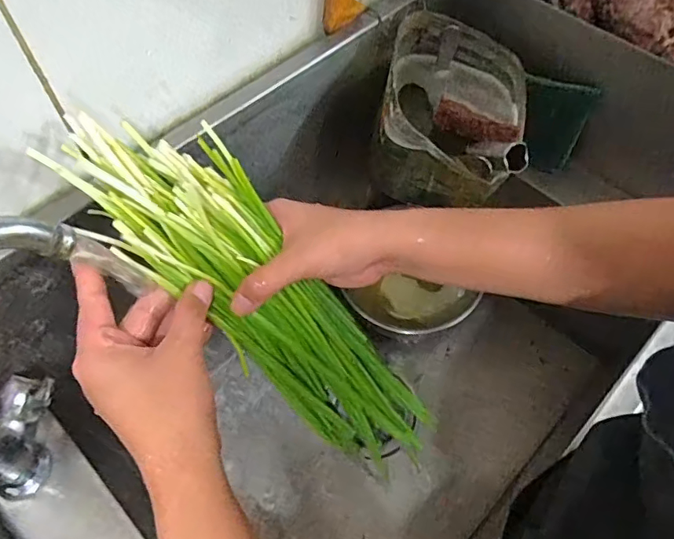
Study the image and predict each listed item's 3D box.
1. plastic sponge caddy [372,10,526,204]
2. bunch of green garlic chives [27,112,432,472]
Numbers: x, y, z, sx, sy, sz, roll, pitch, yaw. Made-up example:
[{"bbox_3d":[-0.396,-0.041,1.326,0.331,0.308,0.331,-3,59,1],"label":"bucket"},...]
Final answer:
[{"bbox_3d":[0.109,-0.137,0.530,0.126,0.138,0.146,11,59,7],"label":"plastic sponge caddy"},{"bbox_3d":[-0.046,0.032,0.394,0.055,0.344,0.079,-3,45,49],"label":"bunch of green garlic chives"}]

